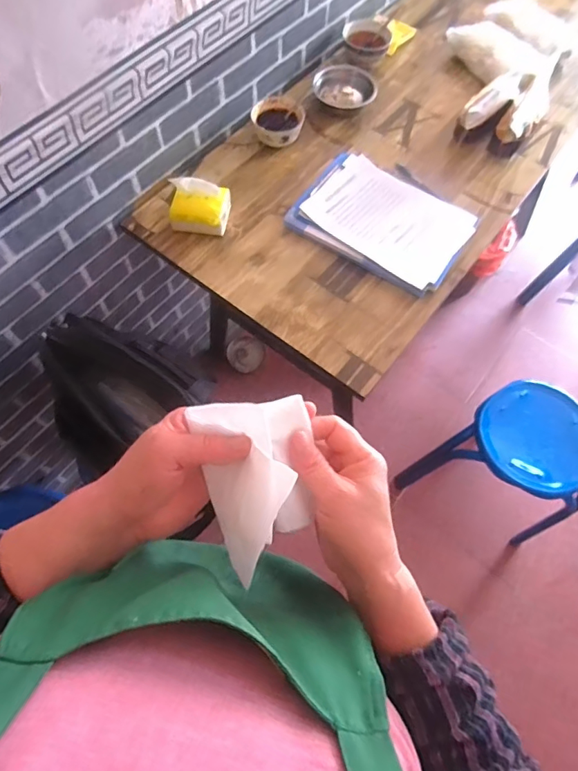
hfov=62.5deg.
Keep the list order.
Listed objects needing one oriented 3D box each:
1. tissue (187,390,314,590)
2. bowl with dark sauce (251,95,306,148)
[{"bbox_3d":[-0.019,0.069,0.332,0.079,0.082,0.108,-12,66,-3],"label":"tissue"},{"bbox_3d":[-0.024,-0.590,1.072,0.115,0.057,0.127,-2,66,-2],"label":"bowl with dark sauce"}]

